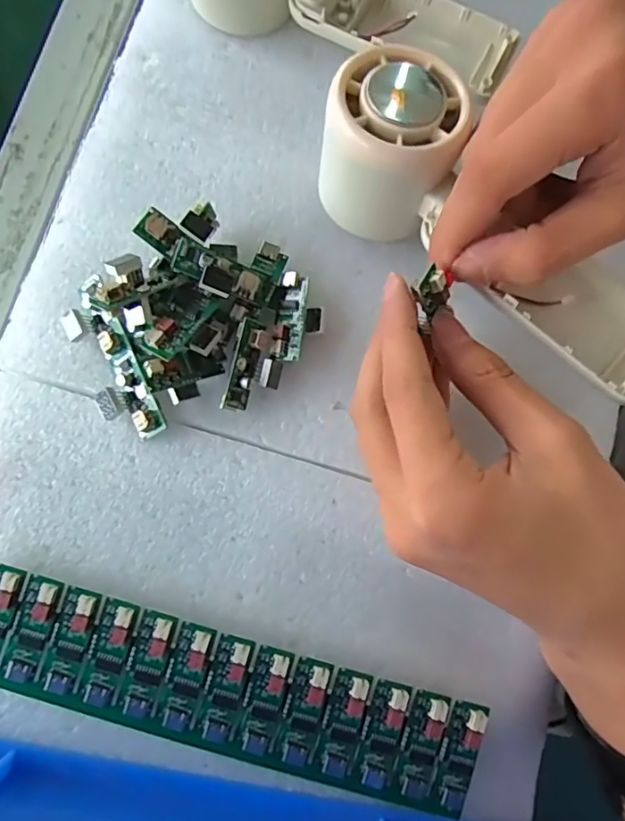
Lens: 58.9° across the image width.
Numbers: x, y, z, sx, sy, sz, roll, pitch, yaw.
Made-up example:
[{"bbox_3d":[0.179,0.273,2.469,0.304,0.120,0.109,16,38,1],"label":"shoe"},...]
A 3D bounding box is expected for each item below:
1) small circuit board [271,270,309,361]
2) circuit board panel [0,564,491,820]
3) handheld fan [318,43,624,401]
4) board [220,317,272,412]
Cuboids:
[{"bbox_3d":[-0.009,-0.041,0.246,0.013,0.010,0.039,8,79,2],"label":"small circuit board"},{"bbox_3d":[-0.043,0.106,0.213,0.215,0.013,0.043,16,80,3],"label":"circuit board panel"},{"bbox_3d":[0.076,-0.077,0.225,0.159,0.048,0.071,38,80,3],"label":"handheld fan"},{"bbox_3d":[-0.029,-0.019,0.238,0.013,0.008,0.039,16,91,5],"label":"board"}]

